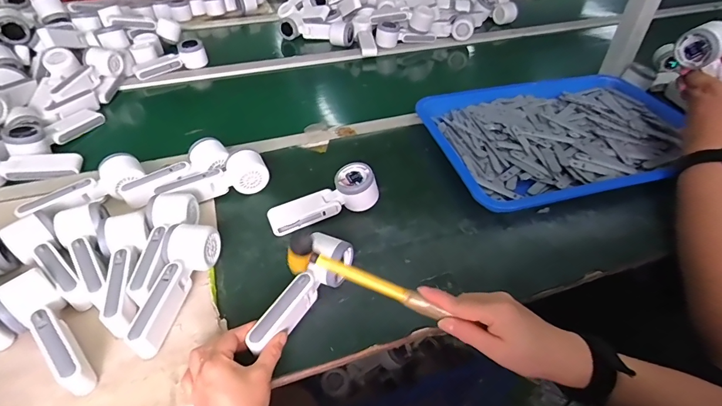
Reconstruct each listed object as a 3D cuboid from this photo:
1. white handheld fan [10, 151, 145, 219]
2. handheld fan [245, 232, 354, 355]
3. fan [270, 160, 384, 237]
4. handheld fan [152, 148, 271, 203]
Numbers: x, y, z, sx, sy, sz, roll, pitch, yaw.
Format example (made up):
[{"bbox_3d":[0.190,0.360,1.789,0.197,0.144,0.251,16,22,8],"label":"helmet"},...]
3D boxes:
[{"bbox_3d":[-0.408,-0.015,0.586,0.162,0.051,0.067,-24,49,-22],"label":"white handheld fan"},{"bbox_3d":[-0.073,0.105,0.468,0.049,0.041,0.164,24,51,23],"label":"handheld fan"},{"bbox_3d":[-0.053,-0.008,0.569,0.166,0.051,0.052,-18,48,-17],"label":"fan"},{"bbox_3d":[-0.230,-0.033,0.621,0.166,0.049,0.052,-16,47,-15],"label":"handheld fan"}]

